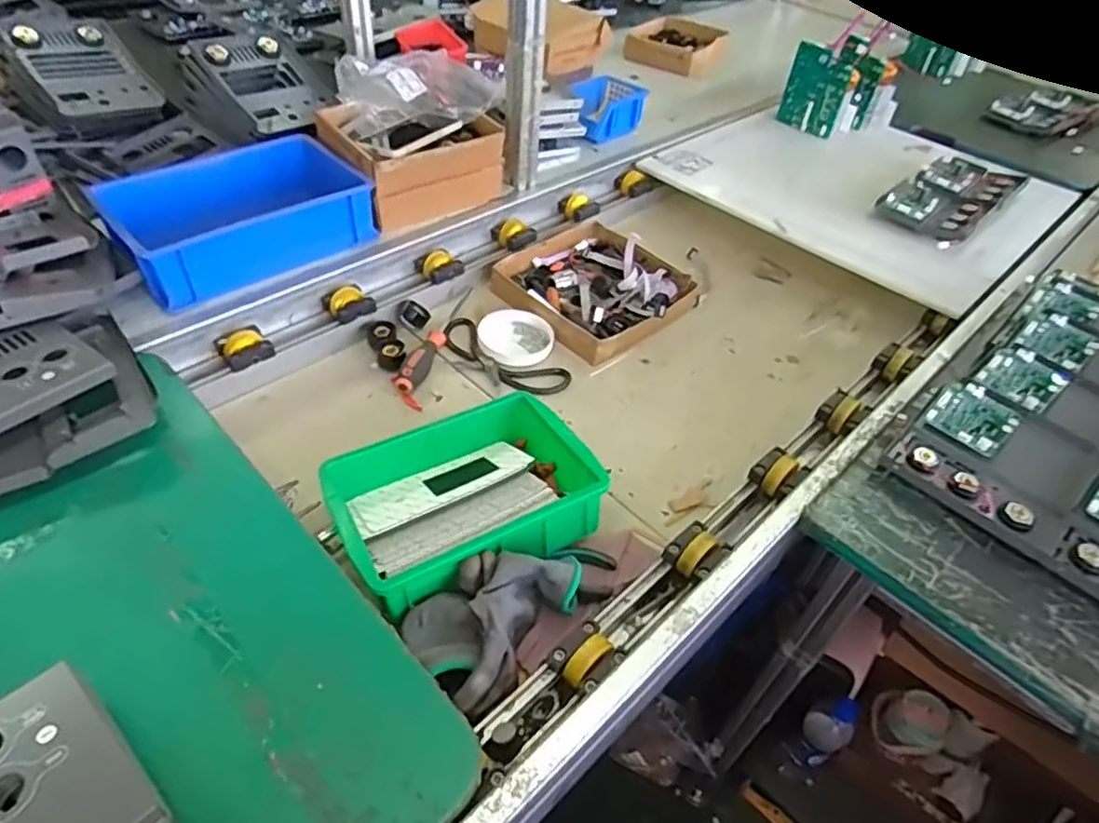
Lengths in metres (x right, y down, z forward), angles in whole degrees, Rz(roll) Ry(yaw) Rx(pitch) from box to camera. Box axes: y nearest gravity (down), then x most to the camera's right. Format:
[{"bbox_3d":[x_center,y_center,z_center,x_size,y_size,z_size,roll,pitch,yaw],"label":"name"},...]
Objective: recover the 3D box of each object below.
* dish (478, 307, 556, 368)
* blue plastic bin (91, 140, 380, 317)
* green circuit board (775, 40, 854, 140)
[{"bbox_3d":[-0.049,-0.102,0.906,0.093,0.022,0.098,3,45,-3],"label":"dish"},{"bbox_3d":[-0.407,-0.261,0.876,0.300,0.076,0.209,-31,55,-32],"label":"blue plastic bin"},{"bbox_3d":[0.516,-0.623,1.294,0.019,0.146,0.119,-33,56,-32],"label":"green circuit board"}]

